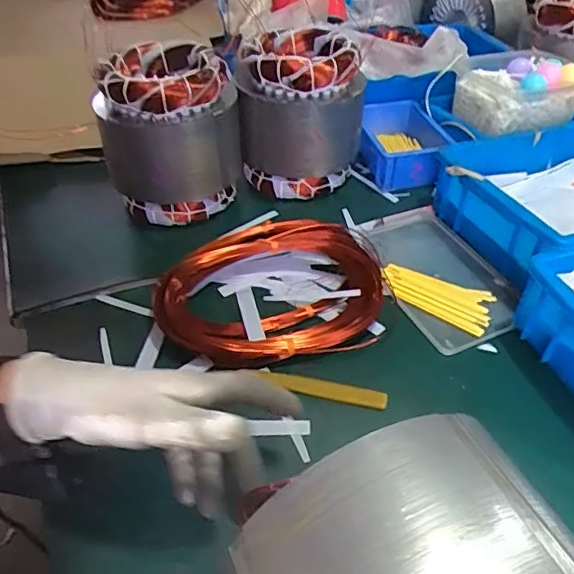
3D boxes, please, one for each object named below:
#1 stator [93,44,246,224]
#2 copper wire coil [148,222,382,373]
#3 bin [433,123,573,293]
[{"bbox_3d":[-0.129,-0.175,0.627,0.148,0.157,0.131,-17,44,-17],"label":"stator"},{"bbox_3d":[-0.015,-0.004,0.559,0.226,0.032,0.189,-6,45,-6],"label":"copper wire coil"},{"bbox_3d":[0.326,-0.095,0.617,0.274,0.092,0.210,-12,43,-13],"label":"bin"}]

